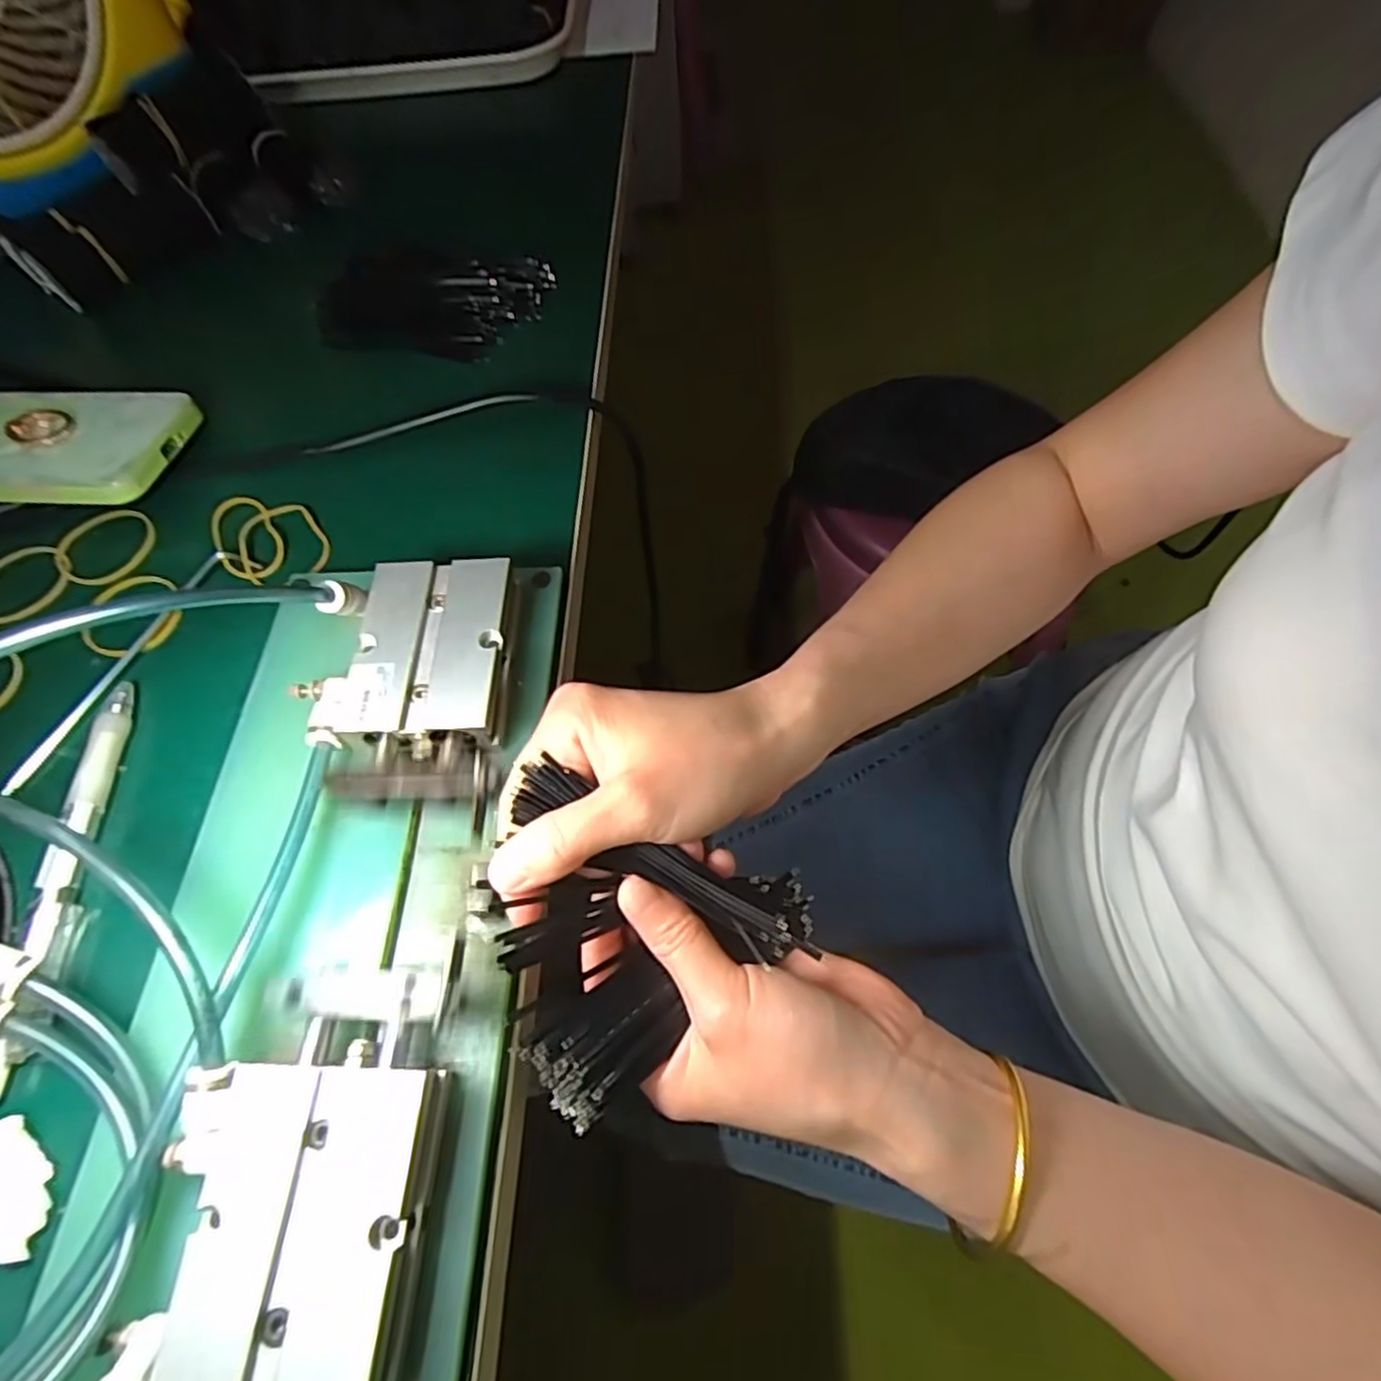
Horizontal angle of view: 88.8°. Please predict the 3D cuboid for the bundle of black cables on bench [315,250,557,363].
[{"bbox_3d":[-0.146,-0.217,0.392,0.122,0.024,0.067,2,62,3],"label":"bundle of black cables on bench"}]

